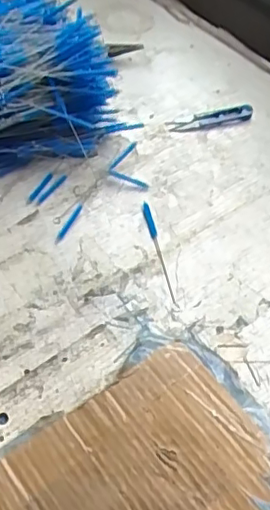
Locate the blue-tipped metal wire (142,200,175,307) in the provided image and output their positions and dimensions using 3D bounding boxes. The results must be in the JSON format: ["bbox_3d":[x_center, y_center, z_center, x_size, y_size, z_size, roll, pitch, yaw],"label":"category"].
[{"bbox_3d":[0.023,-0.006,0.530,0.007,0.004,0.120,-8,51,-10],"label":"blue-tipped metal wire"}]

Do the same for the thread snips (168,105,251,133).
[{"bbox_3d":[0.088,-0.160,0.654,0.104,0.008,0.026,-14,53,-15],"label":"thread snips"}]

